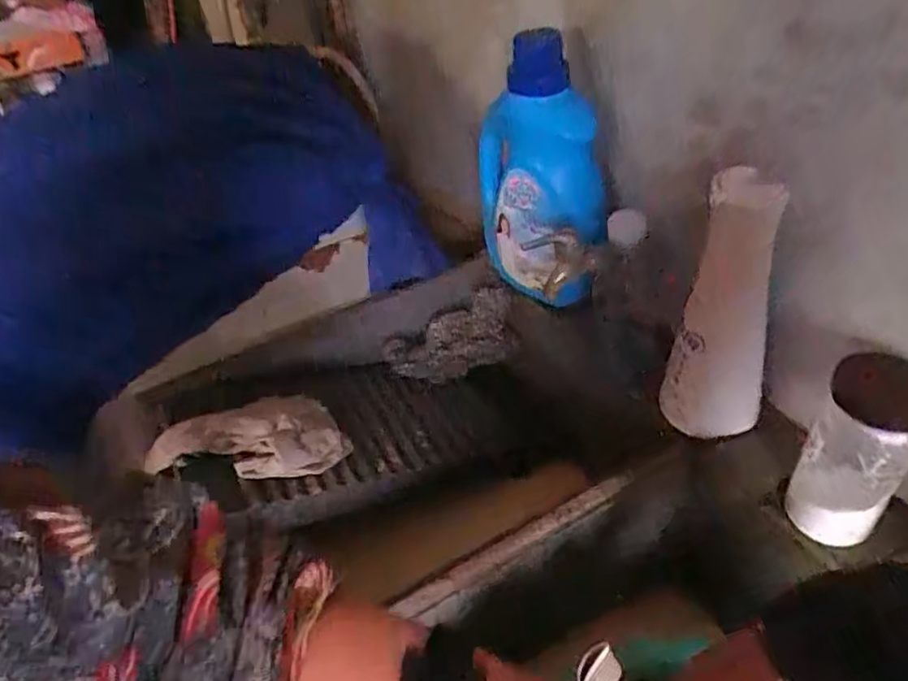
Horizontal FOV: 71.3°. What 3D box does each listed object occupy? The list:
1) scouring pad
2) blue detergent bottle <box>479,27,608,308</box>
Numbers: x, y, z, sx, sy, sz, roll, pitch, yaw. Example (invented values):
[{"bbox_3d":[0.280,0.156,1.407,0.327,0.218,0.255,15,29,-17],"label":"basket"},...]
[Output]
[{"bbox_3d":[0.002,0.007,0.823,0.169,0.091,0.026,-28,16,3],"label":"scouring pad"},{"bbox_3d":[0.091,-0.182,0.704,0.105,0.270,0.153,-14,41,-8],"label":"blue detergent bottle"}]

